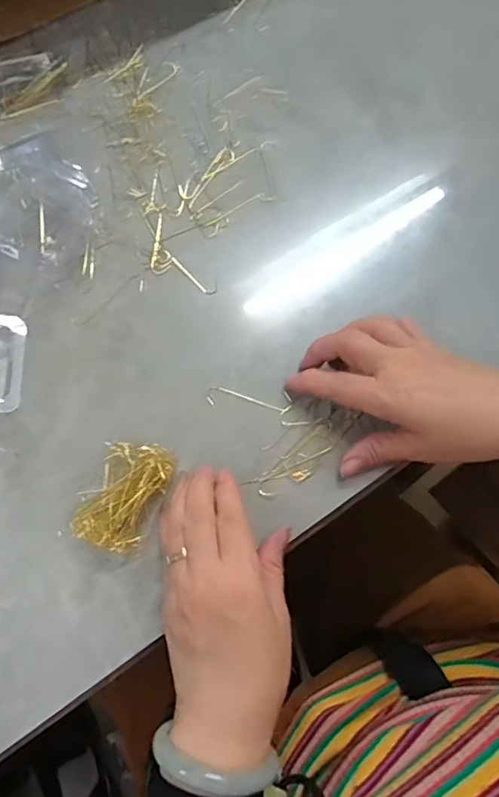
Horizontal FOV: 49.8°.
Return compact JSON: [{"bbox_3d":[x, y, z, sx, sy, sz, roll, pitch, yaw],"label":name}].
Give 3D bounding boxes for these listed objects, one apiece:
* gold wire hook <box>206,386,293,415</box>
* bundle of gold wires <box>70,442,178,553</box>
[{"bbox_3d":[0.000,0.000,0.394,0.063,0.004,0.016,7,69,3],"label":"gold wire hook"},{"bbox_3d":[-0.082,0.064,0.358,0.045,0.021,0.071,22,70,9],"label":"bundle of gold wires"}]

